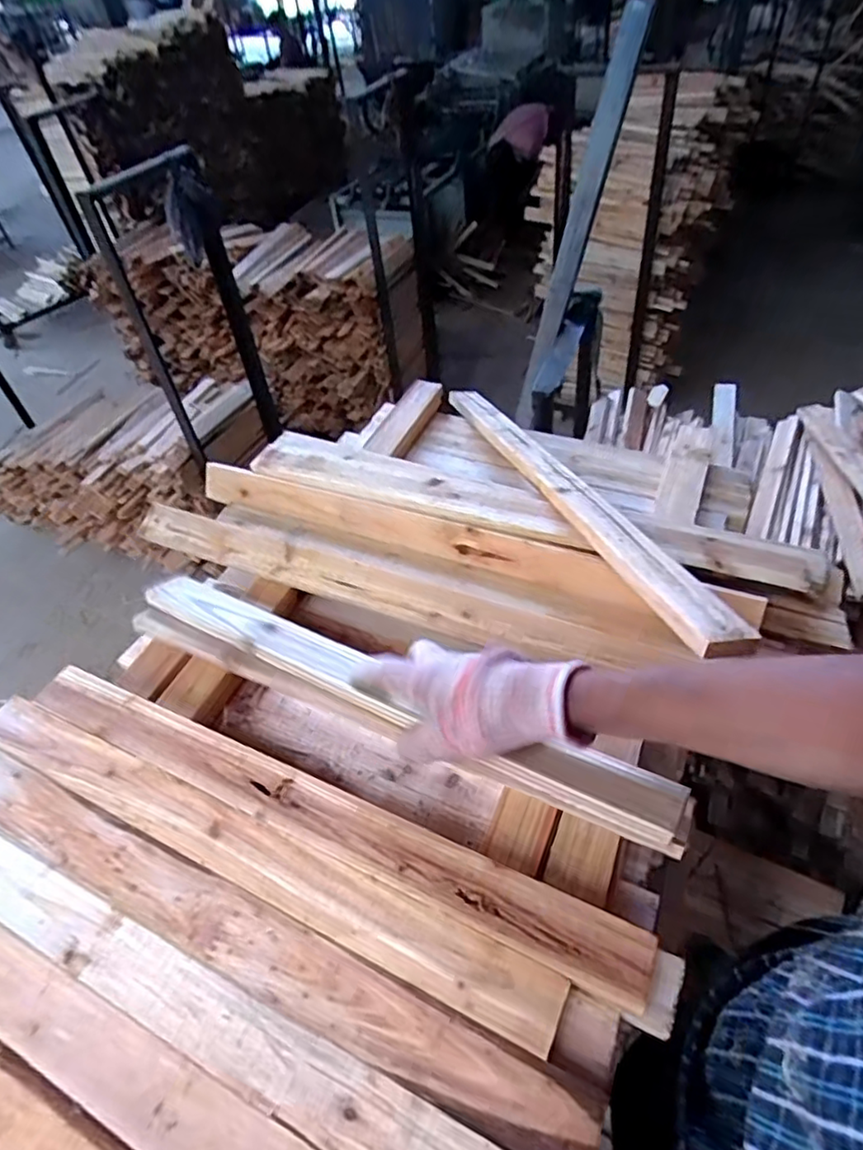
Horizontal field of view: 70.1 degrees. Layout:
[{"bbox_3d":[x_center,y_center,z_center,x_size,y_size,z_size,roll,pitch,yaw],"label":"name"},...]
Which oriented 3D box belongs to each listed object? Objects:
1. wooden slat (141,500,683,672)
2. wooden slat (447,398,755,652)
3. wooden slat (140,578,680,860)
[{"bbox_3d":[-0.056,0.004,0.591,0.539,0.024,0.056,15,51,20],"label":"wooden slat"},{"bbox_3d":[0.124,-0.105,0.643,0.041,0.012,0.596,-15,34,-7],"label":"wooden slat"},{"bbox_3d":[-0.051,0.082,0.484,0.482,0.017,0.046,19,52,27],"label":"wooden slat"}]

